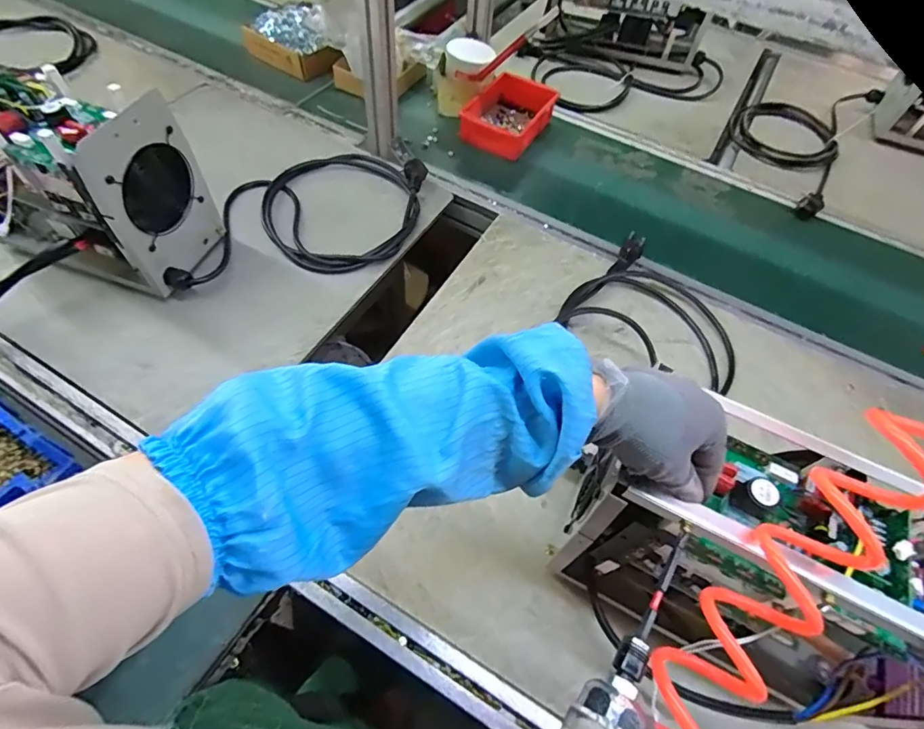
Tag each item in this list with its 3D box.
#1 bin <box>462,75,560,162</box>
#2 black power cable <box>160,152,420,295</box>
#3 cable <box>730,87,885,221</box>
[{"bbox_3d":[0.099,-0.501,0.954,0.137,0.062,0.205,25,59,11],"label":"bin"},{"bbox_3d":[-0.253,-0.262,0.778,0.410,0.058,0.282,-14,60,-13],"label":"black power cable"},{"bbox_3d":[0.717,-0.507,1.029,0.235,0.031,0.494,34,62,16],"label":"cable"}]

